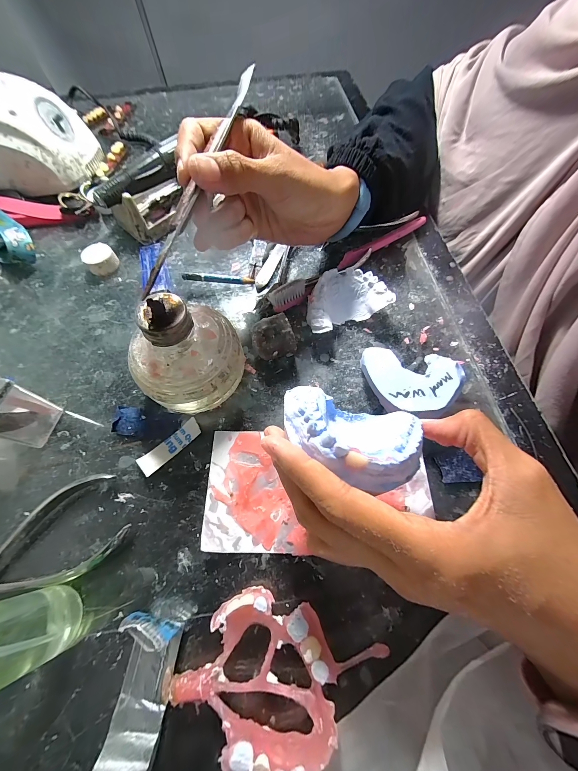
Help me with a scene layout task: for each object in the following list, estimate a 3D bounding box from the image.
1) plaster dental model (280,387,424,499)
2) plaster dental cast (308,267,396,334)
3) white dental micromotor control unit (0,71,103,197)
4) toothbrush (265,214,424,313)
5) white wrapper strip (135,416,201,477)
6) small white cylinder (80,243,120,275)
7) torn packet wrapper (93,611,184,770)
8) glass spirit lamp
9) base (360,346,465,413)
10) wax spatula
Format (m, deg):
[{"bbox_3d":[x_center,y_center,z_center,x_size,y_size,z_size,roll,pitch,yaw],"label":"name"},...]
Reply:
[{"bbox_3d":[0.029,0.025,0.140,0.067,0.026,0.061,13,35,10],"label":"plaster dental model"},{"bbox_3d":[0.044,-0.071,0.235,0.068,0.028,0.048,-22,67,-8],"label":"plaster dental cast"},{"bbox_3d":[-0.295,-0.268,0.303,0.132,0.086,0.079,-21,66,-8],"label":"white dental micromotor control unit"},{"bbox_3d":[0.062,-0.120,0.259,0.190,0.023,0.015,-34,69,-13],"label":"toothbrush"},{"bbox_3d":[-0.085,0.043,0.198,0.047,0.005,0.015,-40,70,-15],"label":"white wrapper strip"},{"bbox_3d":[-0.184,-0.123,0.270,0.028,0.018,0.025,-38,70,-15],"label":"small white cylinder"},{"bbox_3d":[-0.076,0.154,0.136,0.027,0.026,0.064,8,66,5],"label":"torn packet wrapper"},{"bbox_3d":[-0.068,-0.022,0.188,0.075,0.077,0.072,-36,69,-14],"label":"glass spirit lamp"},{"bbox_3d":[0.086,0.000,0.203,0.067,0.029,0.050,9,66,6],"label":"base"},{"bbox_3d":[-0.048,-0.126,0.158,0.007,0.006,0.167,15,76,8],"label":"wax spatula"}]

